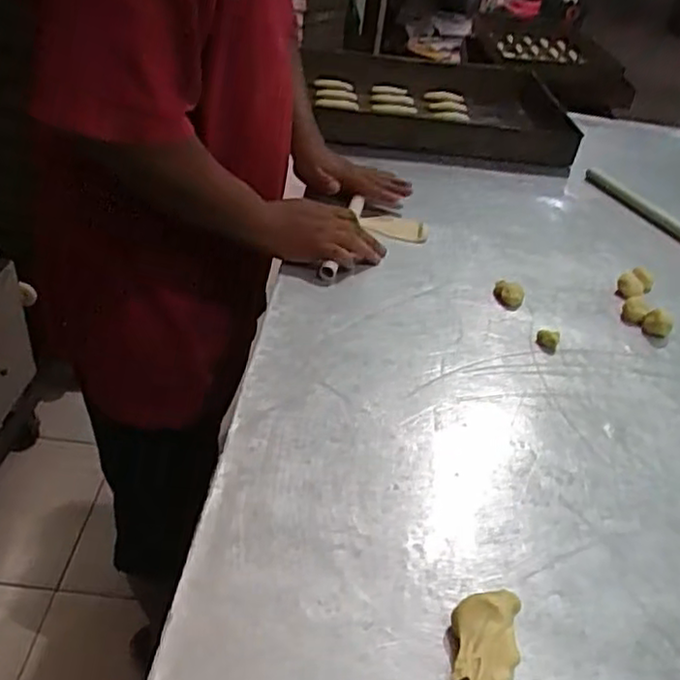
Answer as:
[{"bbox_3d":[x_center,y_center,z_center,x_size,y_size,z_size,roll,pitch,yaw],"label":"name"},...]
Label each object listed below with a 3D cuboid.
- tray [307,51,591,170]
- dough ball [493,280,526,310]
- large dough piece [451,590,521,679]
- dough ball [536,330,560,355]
[{"bbox_3d":[0.186,-0.441,1.332,0.471,0.091,0.353,5,37,-3],"label":"tray"},{"bbox_3d":[0.207,-0.056,0.859,0.037,0.023,0.040,5,37,-3],"label":"dough ball"},{"bbox_3d":[0.095,0.228,0.461,0.043,0.024,0.129,11,37,5],"label":"large dough piece"},{"bbox_3d":[0.237,0.002,0.802,0.025,0.016,0.032,18,38,14],"label":"dough ball"}]

